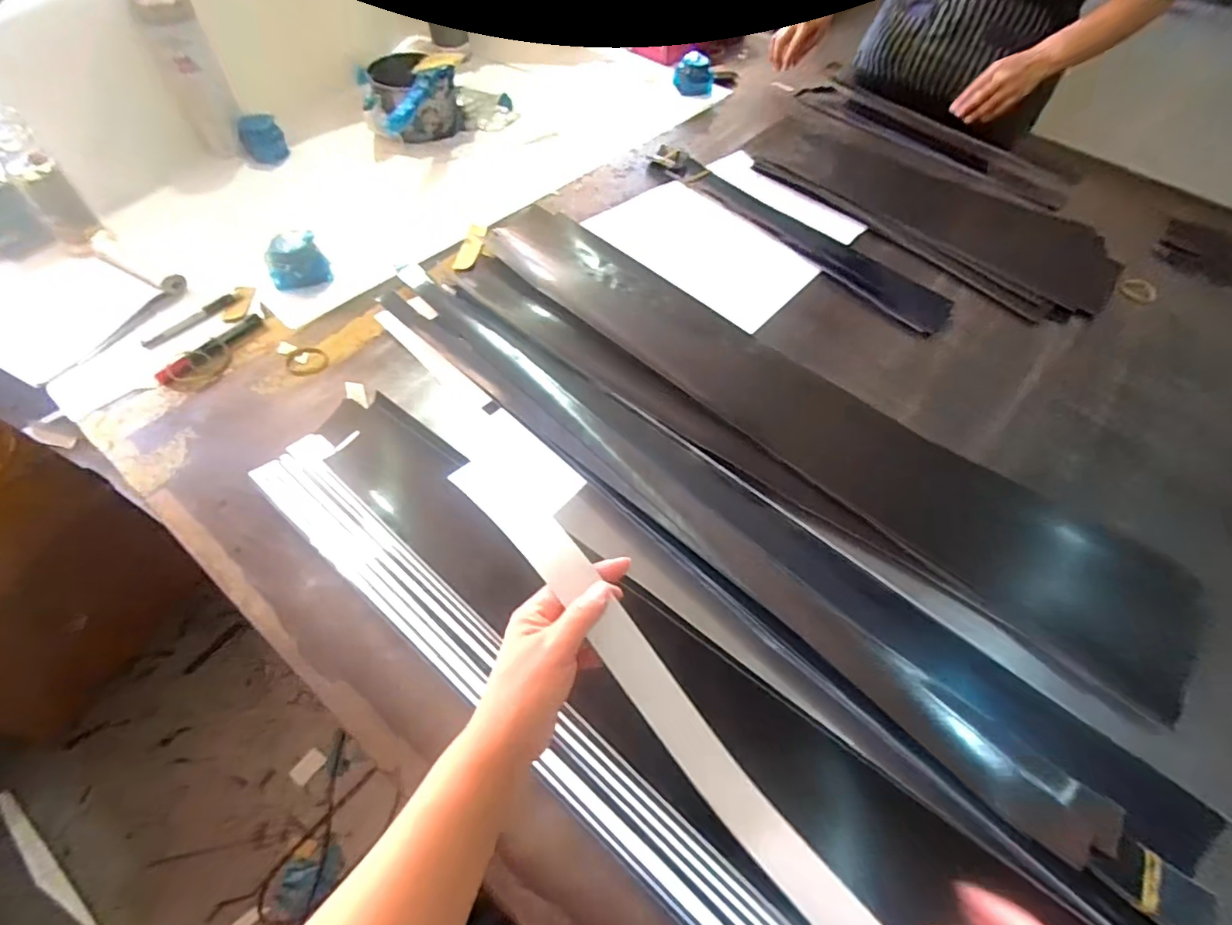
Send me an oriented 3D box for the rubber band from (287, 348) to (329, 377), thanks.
[{"bbox_3d":[-0.388,-0.127,0.721,0.051,0.004,0.045,12,59,6],"label":"rubber band"}]

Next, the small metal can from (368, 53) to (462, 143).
[{"bbox_3d":[-0.330,-0.596,0.945,0.141,0.106,0.135,-14,60,-11],"label":"small metal can"}]

